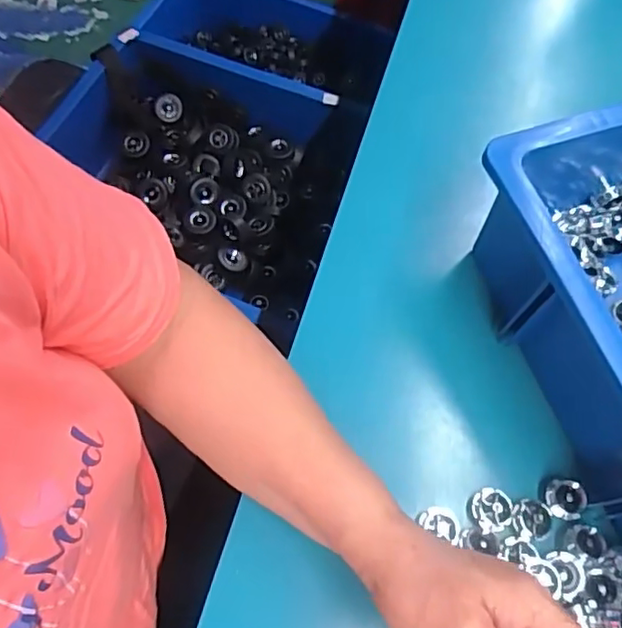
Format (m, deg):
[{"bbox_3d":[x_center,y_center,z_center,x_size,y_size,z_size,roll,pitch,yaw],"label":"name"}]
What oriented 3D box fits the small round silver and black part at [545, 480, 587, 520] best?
[{"bbox_3d":[0.160,0.116,0.377,0.022,0.009,0.023,1,65,-1],"label":"small round silver and black part"}]

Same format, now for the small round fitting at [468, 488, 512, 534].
[{"bbox_3d":[0.112,0.122,0.375,0.025,0.007,0.024,1,65,-1],"label":"small round fitting"}]

